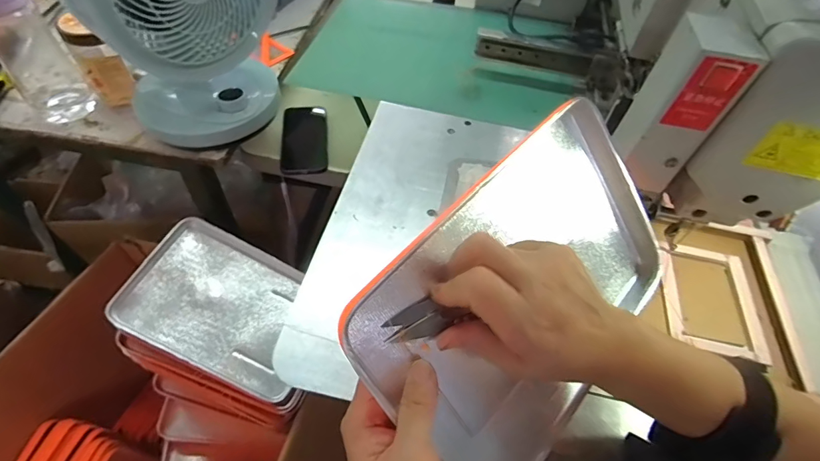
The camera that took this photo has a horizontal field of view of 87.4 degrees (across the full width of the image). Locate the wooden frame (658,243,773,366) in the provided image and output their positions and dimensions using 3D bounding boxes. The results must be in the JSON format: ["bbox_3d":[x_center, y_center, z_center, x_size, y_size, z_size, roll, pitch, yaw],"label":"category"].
[{"bbox_3d":[0.311,0.067,0.445,0.097,0.012,0.119,12,54,5],"label":"wooden frame"}]

